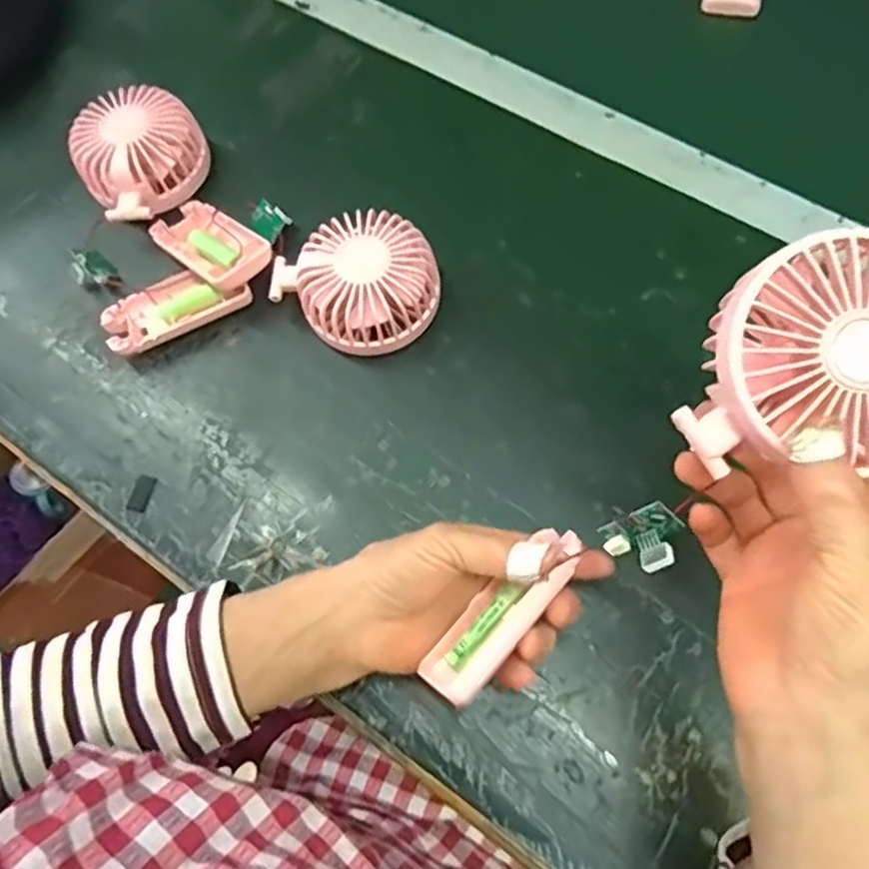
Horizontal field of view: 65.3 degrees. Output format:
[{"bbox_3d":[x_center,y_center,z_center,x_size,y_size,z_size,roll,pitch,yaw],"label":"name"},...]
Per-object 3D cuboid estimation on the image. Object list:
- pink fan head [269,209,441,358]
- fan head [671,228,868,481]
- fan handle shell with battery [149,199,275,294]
[{"bbox_3d":[-0.045,-0.096,0.431,0.090,0.046,0.083,-1,69,2],"label":"pink fan head"},{"bbox_3d":[0.149,-0.027,0.259,0.086,0.041,0.091,21,93,3],"label":"fan head"},{"bbox_3d":[-0.151,-0.128,0.456,0.093,0.019,0.045,35,74,31],"label":"fan handle shell with battery"}]

